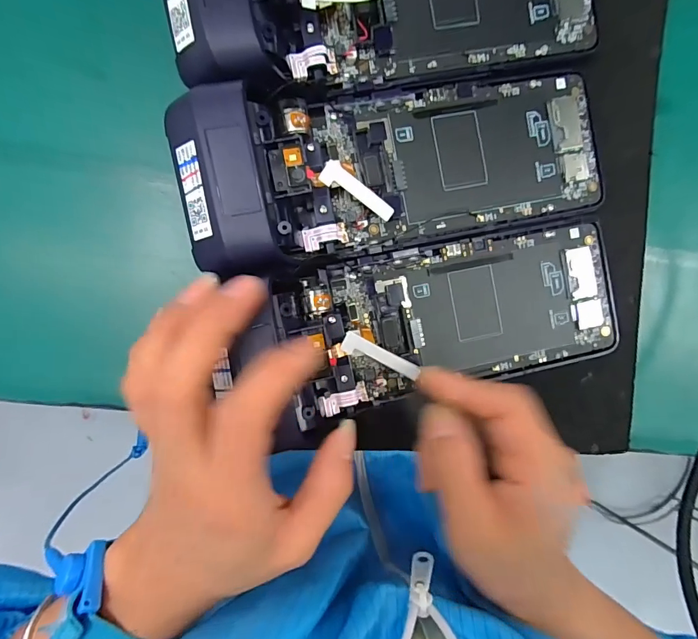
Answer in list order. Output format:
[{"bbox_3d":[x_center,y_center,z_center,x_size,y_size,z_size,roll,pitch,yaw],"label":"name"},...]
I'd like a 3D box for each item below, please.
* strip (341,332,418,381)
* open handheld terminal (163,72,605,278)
[{"bbox_3d":[0.015,0.018,0.200,0.039,0.004,0.009,26,86,3],"label":"strip"},{"bbox_3d":[0.033,-0.080,0.199,0.217,0.038,0.081,-14,93,-7],"label":"open handheld terminal"}]

